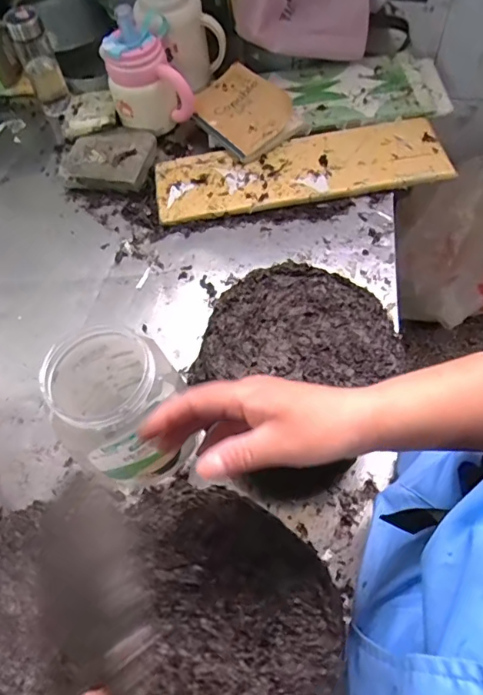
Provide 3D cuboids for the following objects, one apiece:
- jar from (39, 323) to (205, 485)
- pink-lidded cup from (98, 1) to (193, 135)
[{"bbox_3d":[-0.139,0.061,0.558,0.106,0.163,0.124,-31,63,-13],"label":"jar"},{"bbox_3d":[-0.171,-0.490,0.896,0.128,0.179,0.106,-22,61,-8],"label":"pink-lidded cup"}]

